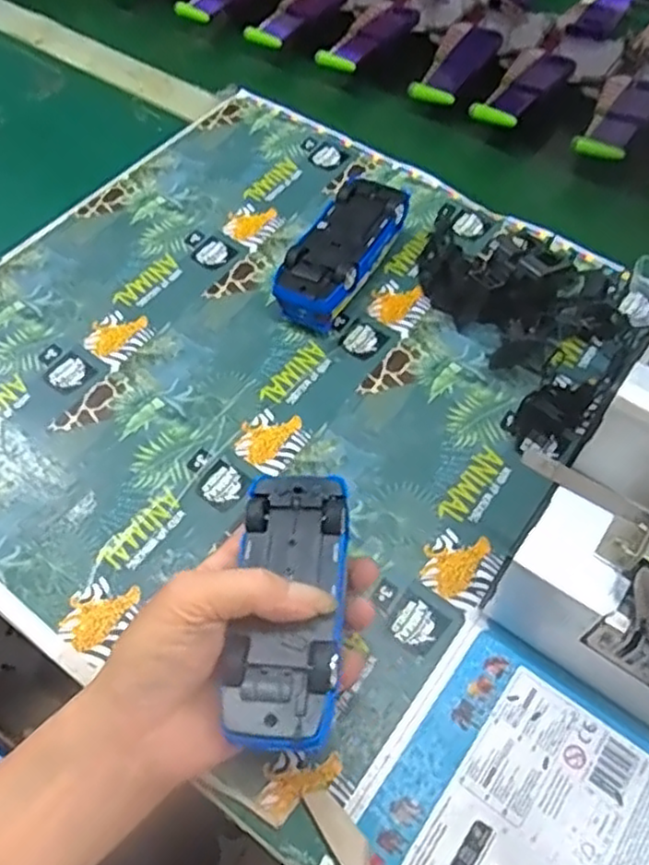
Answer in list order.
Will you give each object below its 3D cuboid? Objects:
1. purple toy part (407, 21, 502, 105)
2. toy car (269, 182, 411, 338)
[{"bbox_3d":[0.124,-0.341,0.636,0.047,0.016,0.130,24,60,13],"label":"purple toy part"},{"bbox_3d":[0.013,-0.127,0.498,0.055,0.046,0.126,24,60,14],"label":"toy car"}]

